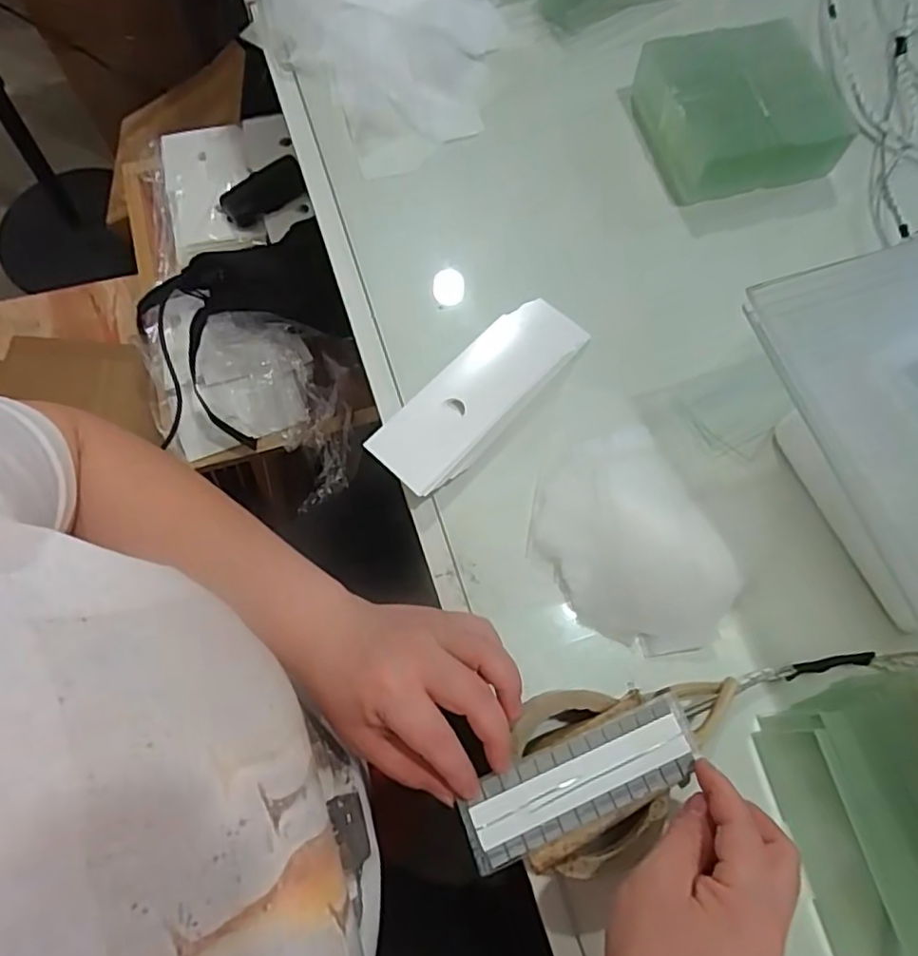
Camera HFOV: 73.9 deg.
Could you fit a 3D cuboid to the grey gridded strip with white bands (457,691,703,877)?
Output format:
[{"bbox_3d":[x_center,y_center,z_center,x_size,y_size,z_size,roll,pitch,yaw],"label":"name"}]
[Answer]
[{"bbox_3d":[0.068,0.167,0.337,0.136,0.007,0.044,-22,73,-10],"label":"grey gridded strip with white bands"}]

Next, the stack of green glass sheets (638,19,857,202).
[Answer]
[{"bbox_3d":[0.235,-0.316,0.524,0.137,0.051,0.137,-15,72,-7],"label":"stack of green glass sheets"}]

